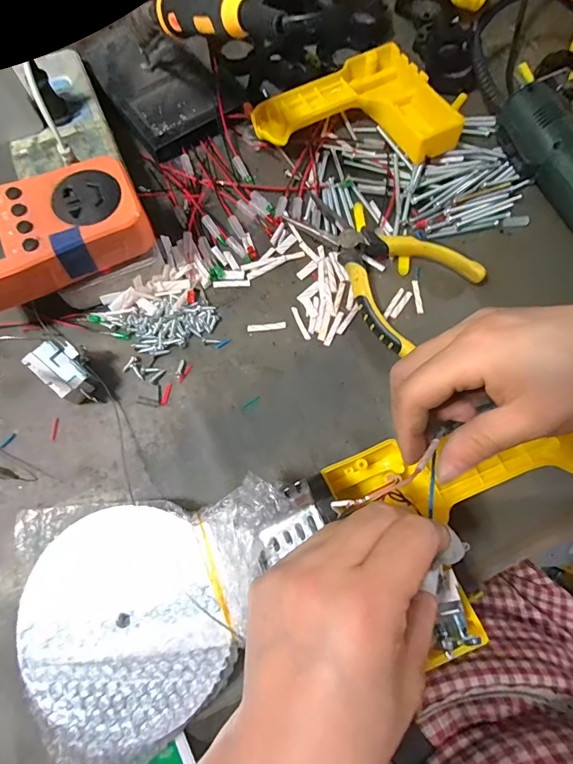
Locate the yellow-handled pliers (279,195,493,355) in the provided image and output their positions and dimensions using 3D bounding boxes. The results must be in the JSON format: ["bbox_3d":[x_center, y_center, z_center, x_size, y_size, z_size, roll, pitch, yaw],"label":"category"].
[{"bbox_3d":[0.072,-0.098,0.304,0.090,0.018,0.141,-36,78,-12],"label":"yellow-handled pliers"}]

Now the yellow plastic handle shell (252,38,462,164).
[{"bbox_3d":[0.058,-0.247,0.342,0.163,0.031,0.117,3,73,-1],"label":"yellow plastic handle shell"}]

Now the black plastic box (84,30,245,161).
[{"bbox_3d":[-0.108,-0.257,0.346,0.085,0.021,0.123,-34,77,-11],"label":"black plastic box"}]

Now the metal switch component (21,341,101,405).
[{"bbox_3d":[-0.142,-0.006,0.263,0.040,0.034,0.028,42,76,10],"label":"metal switch component"}]

